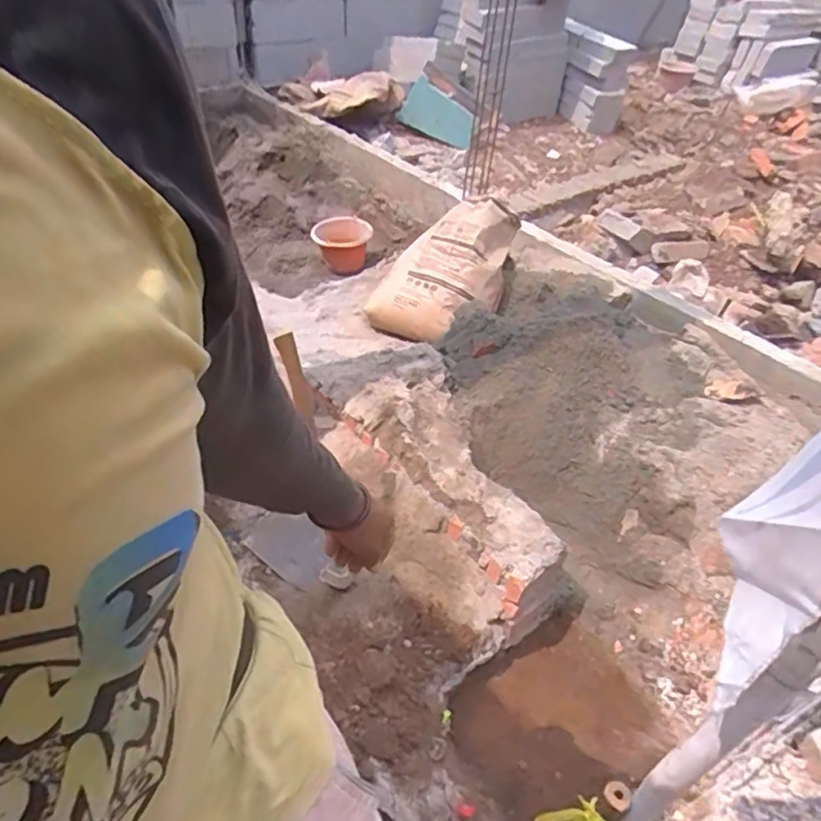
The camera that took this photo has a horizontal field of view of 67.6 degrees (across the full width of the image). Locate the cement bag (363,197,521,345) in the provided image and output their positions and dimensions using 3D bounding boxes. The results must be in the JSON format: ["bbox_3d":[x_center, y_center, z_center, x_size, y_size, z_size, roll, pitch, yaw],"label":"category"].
[{"bbox_3d":[0.101,-0.447,1.863,0.532,0.163,0.256,-47,52,-8],"label":"cement bag"}]

